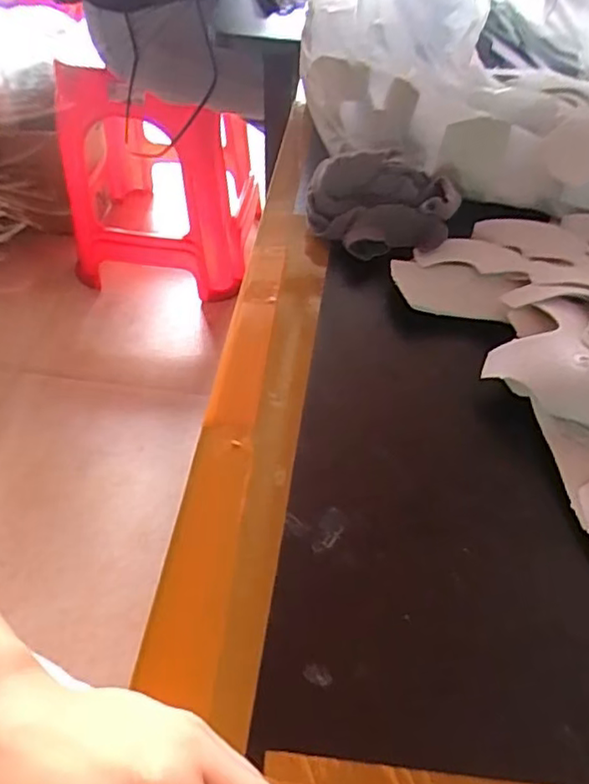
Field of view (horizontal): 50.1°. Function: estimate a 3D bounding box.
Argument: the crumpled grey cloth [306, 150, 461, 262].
[{"bbox_3d":[0.051,-0.113,0.375,0.088,0.041,0.058,5,51,4],"label":"crumpled grey cloth"}]

